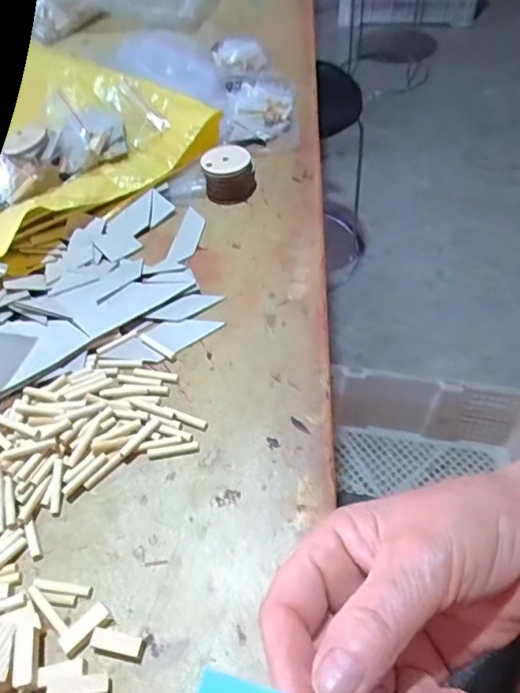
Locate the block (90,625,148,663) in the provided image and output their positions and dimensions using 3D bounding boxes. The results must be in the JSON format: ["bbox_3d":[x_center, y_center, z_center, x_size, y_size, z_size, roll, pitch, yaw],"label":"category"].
[{"bbox_3d":[-0.068,0.142,0.258,0.025,0.008,0.010,7,53,12],"label":"block"}]

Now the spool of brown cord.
[{"bbox_3d":[-0.027,-0.149,0.465,0.043,0.031,0.036,-8,51,-1],"label":"spool of brown cord"}]

